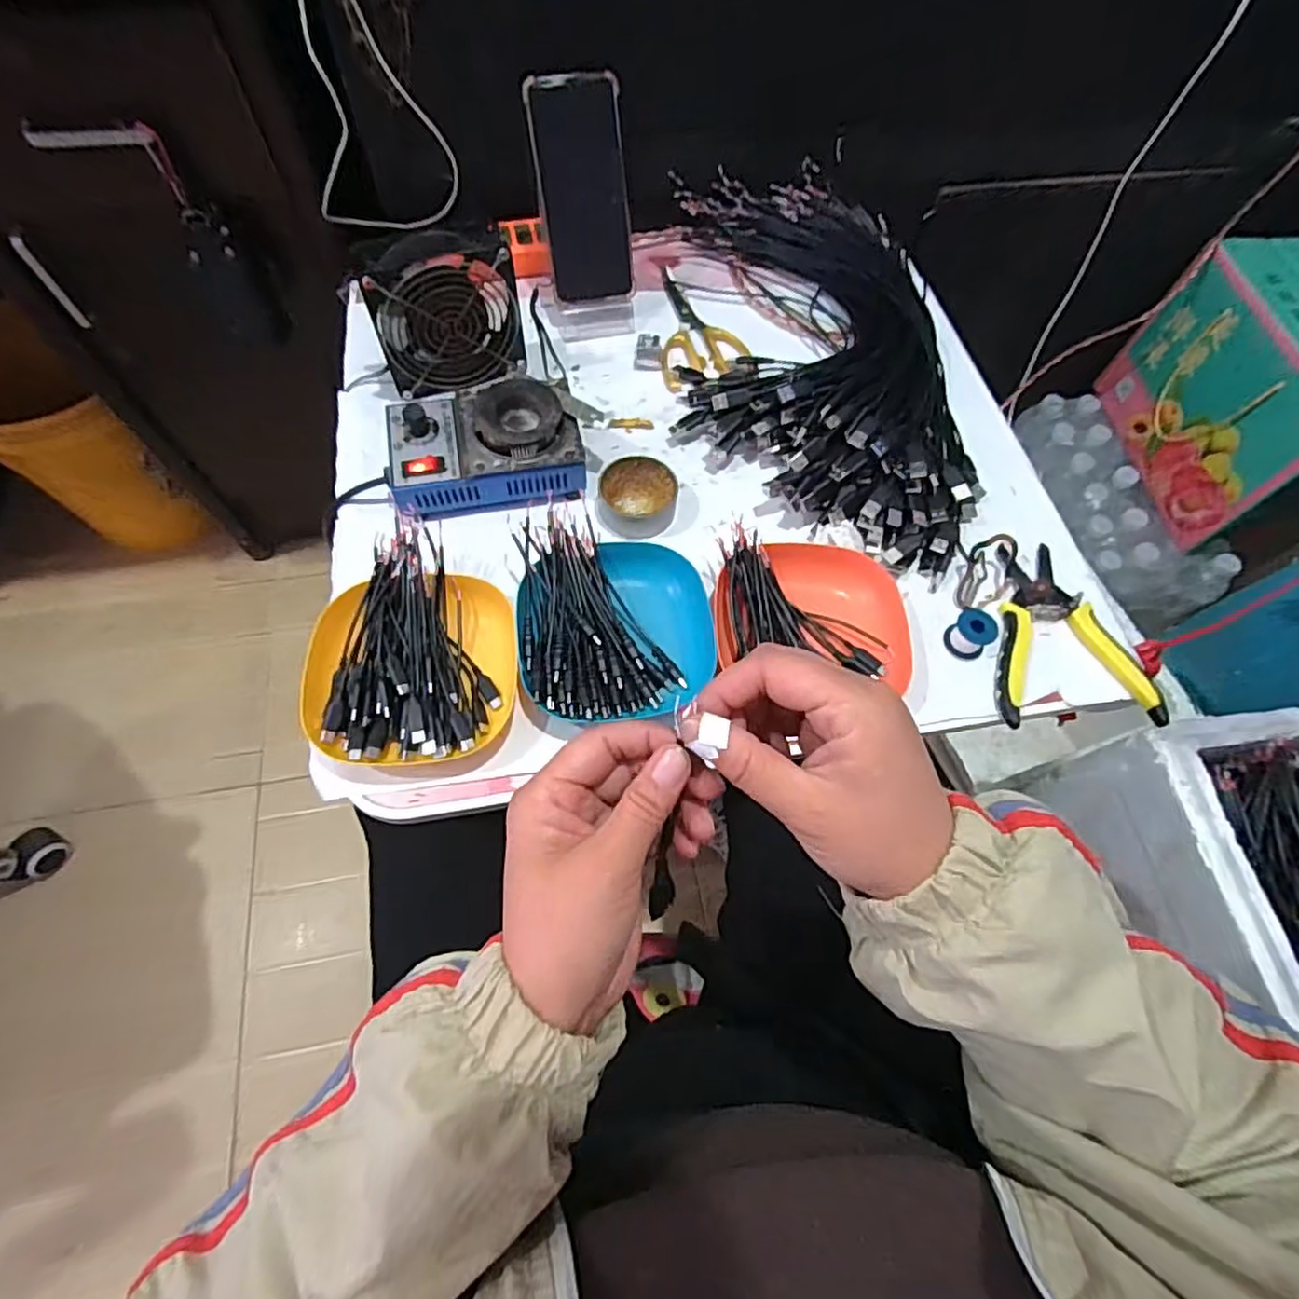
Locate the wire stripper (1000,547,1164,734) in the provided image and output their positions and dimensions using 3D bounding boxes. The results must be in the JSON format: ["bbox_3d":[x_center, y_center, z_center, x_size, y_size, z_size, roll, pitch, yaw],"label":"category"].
[{"bbox_3d":[0.313,-0.015,0.505,0.117,0.016,0.153,0,65,-3],"label":"wire stripper"}]

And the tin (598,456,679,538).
[{"bbox_3d":[-0.008,-0.126,0.539,0.062,0.025,0.062,1,65,-3],"label":"tin"}]

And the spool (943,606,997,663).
[{"bbox_3d":[0.244,-0.013,0.493,0.035,0.021,0.031,-35,72,-17],"label":"spool"}]

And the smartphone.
[{"bbox_3d":[-0.058,-0.407,0.585,0.080,0.167,0.009,-12,34,-9],"label":"smartphone"}]

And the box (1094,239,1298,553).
[{"bbox_3d":[0.824,-0.333,0.874,0.187,0.235,0.323,-6,66,-6],"label":"box"}]

